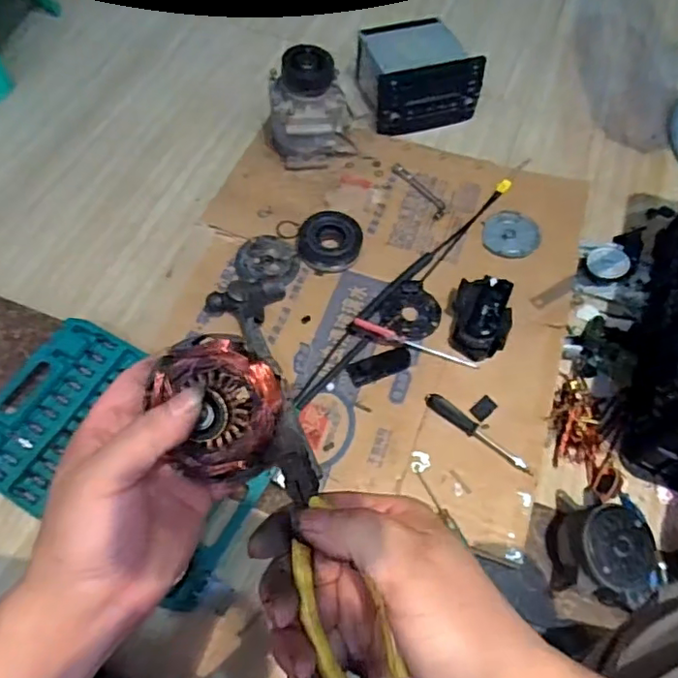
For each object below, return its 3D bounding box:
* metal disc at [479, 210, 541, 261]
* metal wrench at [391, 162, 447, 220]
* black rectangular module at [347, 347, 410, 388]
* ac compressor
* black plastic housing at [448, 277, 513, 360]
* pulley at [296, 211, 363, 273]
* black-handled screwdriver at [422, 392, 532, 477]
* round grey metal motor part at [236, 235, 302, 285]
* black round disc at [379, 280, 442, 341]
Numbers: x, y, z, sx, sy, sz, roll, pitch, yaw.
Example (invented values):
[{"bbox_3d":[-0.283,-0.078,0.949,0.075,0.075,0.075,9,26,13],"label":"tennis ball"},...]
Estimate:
[{"bbox_3d":[0.301,-0.185,1.004,0.097,0.007,0.103,0,55,0],"label":"metal disc"},{"bbox_3d":[0.147,-0.270,1.043,0.033,0.010,0.151,-23,59,-16],"label":"metal wrench"},{"bbox_3d":[0.063,0.040,0.875,0.099,0.007,0.042,-20,58,-14],"label":"black rectangular module"},{"bbox_3d":[-0.056,-0.402,1.018,0.146,0.196,0.107,-1,58,0],"label":"ac compressor"},{"bbox_3d":[0.217,-0.033,0.876,0.083,0.057,0.120,8,59,5],"label":"black plastic housing"},{"bbox_3d":[-0.019,-0.167,0.971,0.106,0.038,0.100,0,55,0],"label":"pulley"},{"bbox_3d":[0.194,0.130,0.801,0.167,0.021,0.023,35,62,21],"label":"black-handled screwdriver"},{"bbox_3d":[-0.113,-0.128,0.943,0.099,0.031,0.103,0,55,0],"label":"round grey metal motor part"},{"bbox_3d":[0.115,-0.041,0.908,0.088,0.015,0.104,36,62,21],"label":"black round disc"}]

